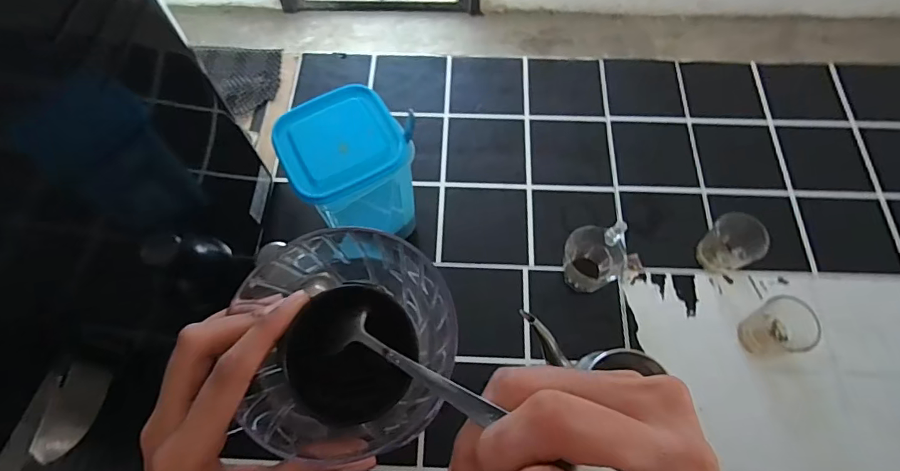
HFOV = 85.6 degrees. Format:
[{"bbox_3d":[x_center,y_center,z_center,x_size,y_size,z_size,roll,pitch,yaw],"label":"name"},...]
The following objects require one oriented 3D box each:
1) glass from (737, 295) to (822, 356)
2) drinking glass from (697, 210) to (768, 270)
[{"bbox_3d":[0.311,0.089,0.463,0.048,0.050,0.050,0,65,1],"label":"glass"},{"bbox_3d":[0.289,0.009,0.501,0.048,0.053,0.052,0,65,1],"label":"drinking glass"}]

